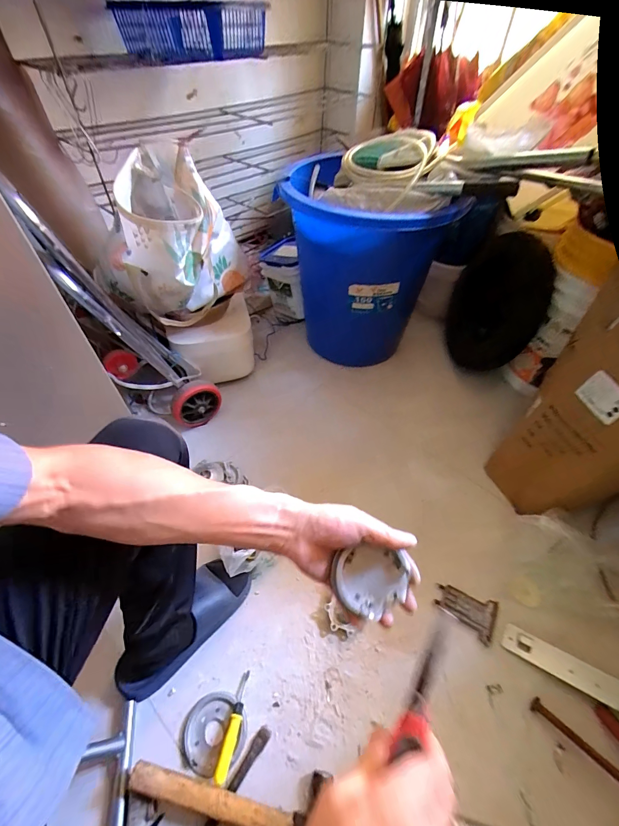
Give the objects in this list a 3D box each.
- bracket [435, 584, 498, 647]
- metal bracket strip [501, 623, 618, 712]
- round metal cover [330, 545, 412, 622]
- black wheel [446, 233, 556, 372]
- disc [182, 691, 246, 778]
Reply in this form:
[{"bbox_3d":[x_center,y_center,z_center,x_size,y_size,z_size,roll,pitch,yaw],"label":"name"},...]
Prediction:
[{"bbox_3d":[0.315,0.399,0.704,0.110,0.019,0.076,23,54,18],"label":"bracket"},{"bbox_3d":[0.498,0.468,0.602,0.282,0.013,0.048,17,50,35],"label":"metal bracket strip"},{"bbox_3d":[0.065,0.181,0.372,0.077,0.020,0.069,10,73,-2],"label":"round metal cover"},{"bbox_3d":[0.601,-0.351,1.121,0.055,0.399,0.355,-7,55,-32],"label":"black wheel"},{"bbox_3d":[-0.159,0.539,0.584,0.104,0.014,0.097,0,50,0],"label":"disc"}]

